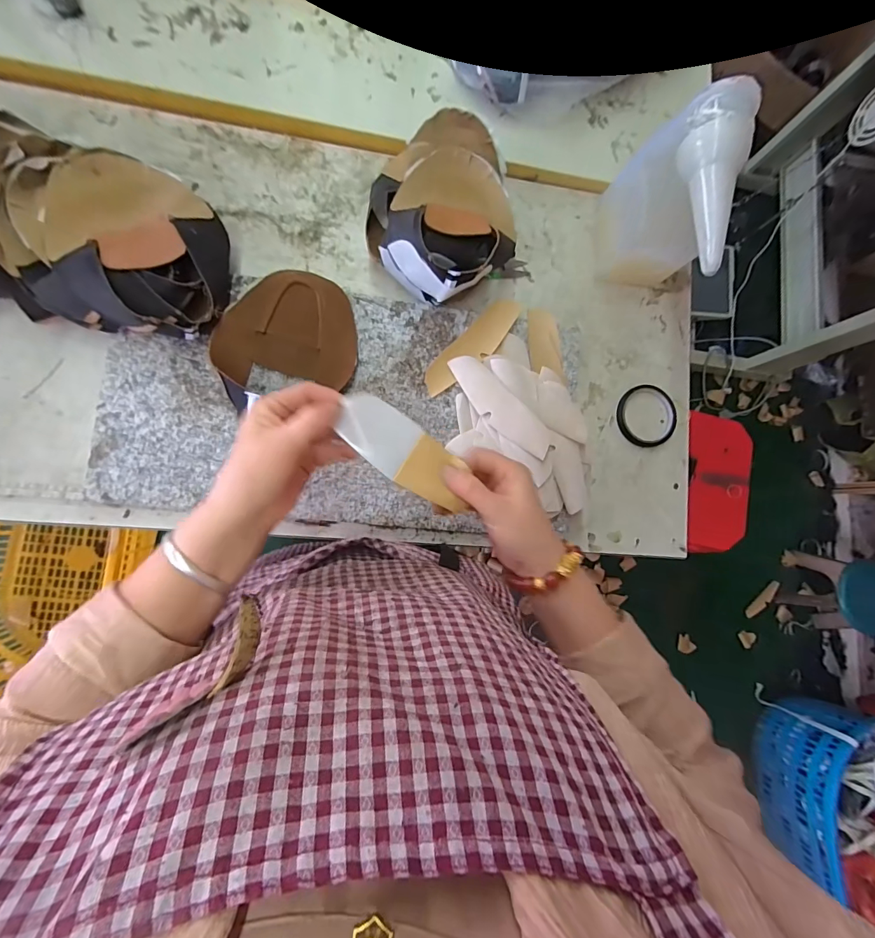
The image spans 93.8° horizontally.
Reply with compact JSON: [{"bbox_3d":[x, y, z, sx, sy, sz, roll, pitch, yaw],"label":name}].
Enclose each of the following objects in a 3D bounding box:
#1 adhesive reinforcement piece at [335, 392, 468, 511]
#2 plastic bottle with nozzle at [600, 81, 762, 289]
[{"bbox_3d":[-0.022,-0.011,0.330,0.124,0.012,0.045,34,87,-20],"label":"adhesive reinforcement piece"},{"bbox_3d":[0.294,-0.310,0.524,0.088,0.199,0.198,-2,86,-8],"label":"plastic bottle with nozzle"}]

